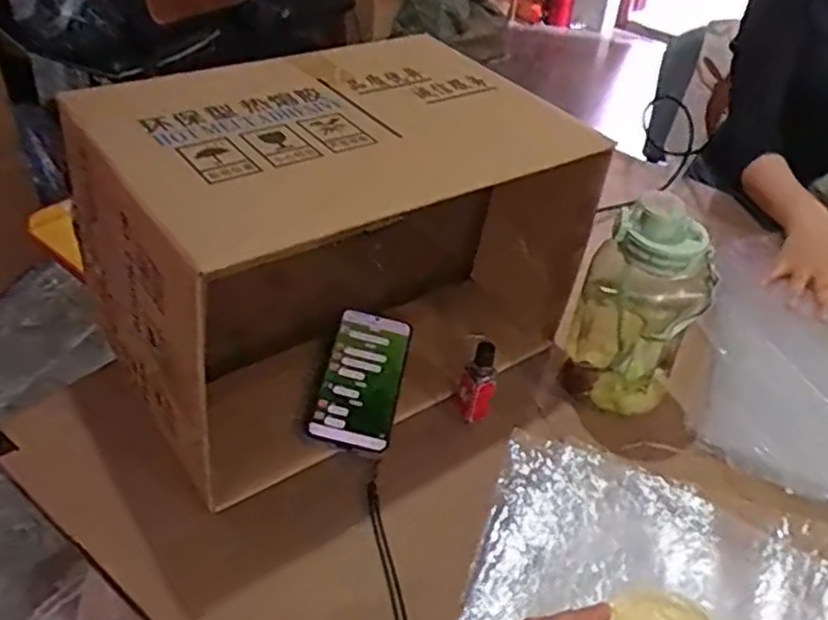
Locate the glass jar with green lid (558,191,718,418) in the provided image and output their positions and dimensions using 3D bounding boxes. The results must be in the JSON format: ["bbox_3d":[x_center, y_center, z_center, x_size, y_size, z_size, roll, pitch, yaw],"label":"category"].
[{"bbox_3d":[0.216,-0.009,0.694,0.110,0.210,0.099,19,41,17],"label":"glass jar with green lid"}]

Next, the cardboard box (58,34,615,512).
[{"bbox_3d":[-0.069,-0.077,0.686,0.409,0.240,0.290,-20,45,-28],"label":"cardboard box"}]

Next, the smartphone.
[{"bbox_3d":[-0.047,0.061,0.691,0.072,0.015,0.154,14,44,-2],"label":"smartphone"}]

